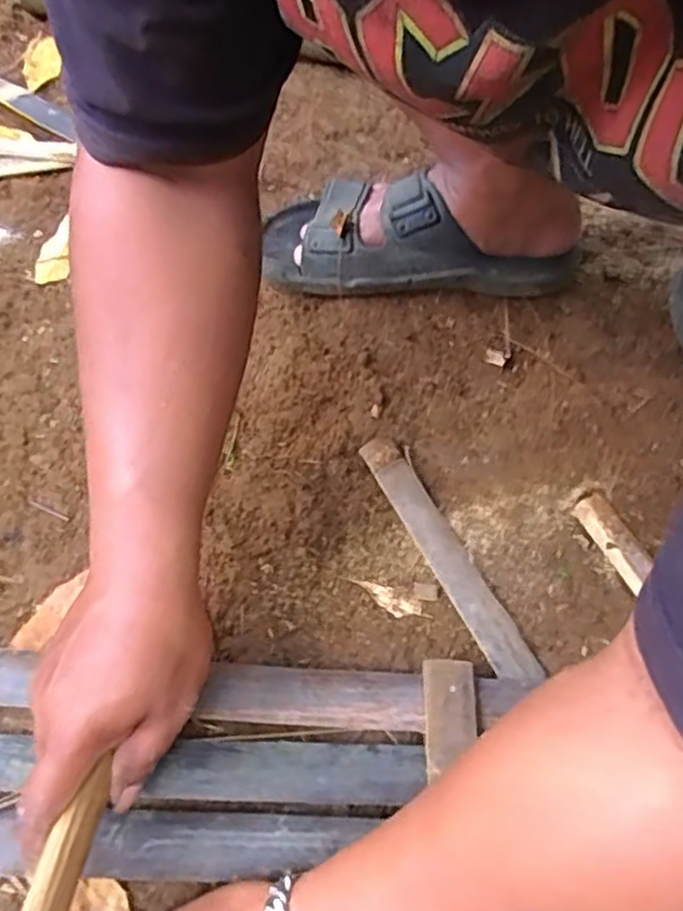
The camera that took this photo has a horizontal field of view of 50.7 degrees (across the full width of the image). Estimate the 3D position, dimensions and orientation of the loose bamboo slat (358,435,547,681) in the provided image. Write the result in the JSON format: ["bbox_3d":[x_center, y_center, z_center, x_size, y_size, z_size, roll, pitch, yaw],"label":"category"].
[{"bbox_3d":[0.070,0.064,0.500,0.028,0.011,0.202,-21,59,-16],"label":"loose bamboo slat"}]

